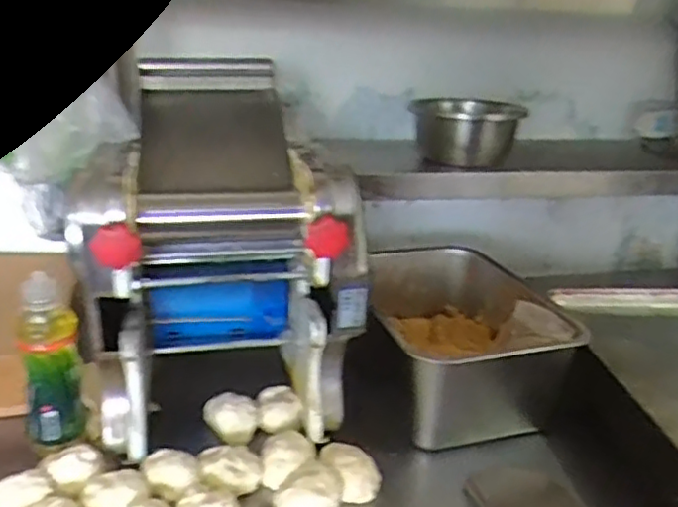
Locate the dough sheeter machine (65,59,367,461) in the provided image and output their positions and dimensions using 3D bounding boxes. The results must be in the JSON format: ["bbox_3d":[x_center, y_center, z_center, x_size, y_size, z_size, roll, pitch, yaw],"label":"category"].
[{"bbox_3d":[-0.138,0.000,0.824,0.295,0.370,0.319,-1,21,-10],"label":"dough sheeter machine"}]

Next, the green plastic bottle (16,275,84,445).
[{"bbox_3d":[-0.345,0.131,0.783,0.063,0.201,0.052,-2,21,-14],"label":"green plastic bottle"}]

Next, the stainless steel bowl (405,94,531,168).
[{"bbox_3d":[0.203,-0.201,1.054,0.175,0.105,0.149,10,21,19],"label":"stainless steel bowl"}]

